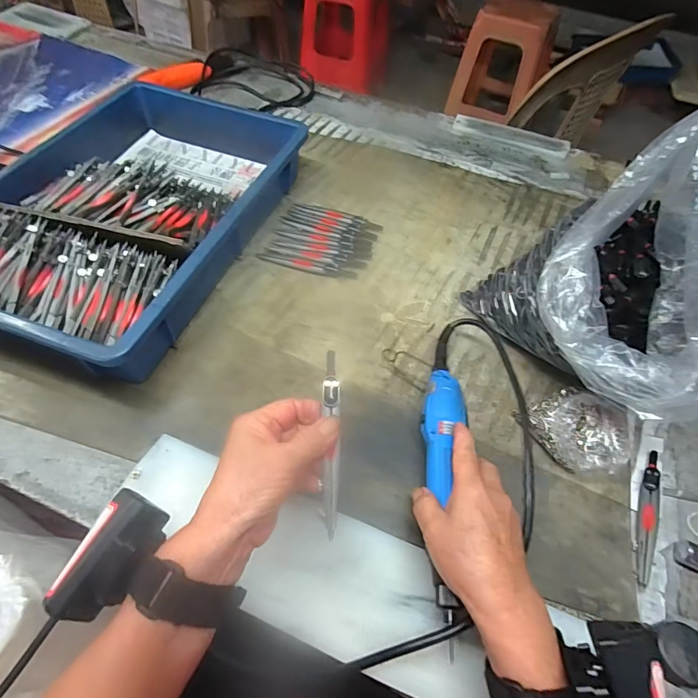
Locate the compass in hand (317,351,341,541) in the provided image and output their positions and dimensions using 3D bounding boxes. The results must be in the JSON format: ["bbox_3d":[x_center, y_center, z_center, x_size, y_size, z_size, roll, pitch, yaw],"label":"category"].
[{"bbox_3d":[-0.013,0.065,0.308,0.014,0.008,0.131,1,72,-3],"label":"compass in hand"}]

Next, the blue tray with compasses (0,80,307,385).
[{"bbox_3d":[-0.260,-0.175,0.522,0.284,0.087,0.429,19,57,9],"label":"blue tray with compasses"}]

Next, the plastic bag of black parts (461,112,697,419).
[{"bbox_3d":[0.221,-0.052,0.377,0.136,0.239,0.192,-1,56,-4],"label":"plastic bag of black parts"}]

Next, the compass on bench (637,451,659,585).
[{"bbox_3d":[0.271,0.148,0.381,0.015,0.007,0.125,24,58,12],"label":"compass on bench"}]

